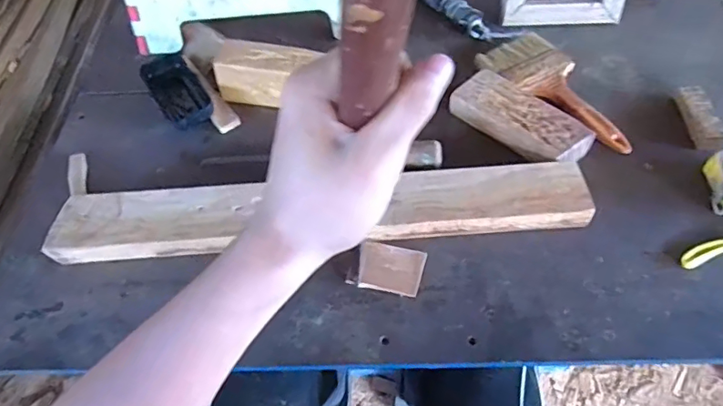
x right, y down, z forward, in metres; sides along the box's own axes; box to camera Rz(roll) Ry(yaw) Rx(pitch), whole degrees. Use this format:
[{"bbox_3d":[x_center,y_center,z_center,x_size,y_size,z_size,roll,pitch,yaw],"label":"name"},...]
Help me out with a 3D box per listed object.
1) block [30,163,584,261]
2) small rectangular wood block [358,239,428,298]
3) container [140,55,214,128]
[{"bbox_3d":[-0.036,0.008,0.475,0.474,0.027,0.058,-4,53,0],"label":"block"},{"bbox_3d":[0.026,0.055,0.451,0.054,0.009,0.047,9,54,9],"label":"small rectangular wood block"},{"bbox_3d":[-0.208,-0.126,0.585,0.049,0.024,0.116,-28,57,-17],"label":"container"}]

